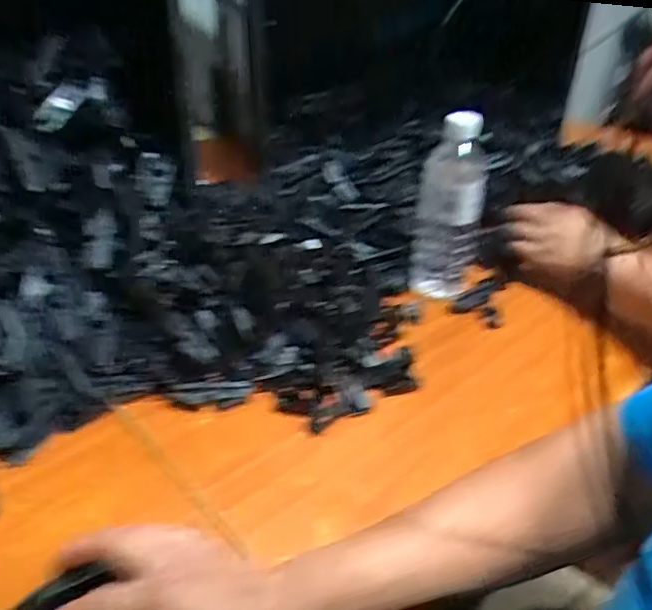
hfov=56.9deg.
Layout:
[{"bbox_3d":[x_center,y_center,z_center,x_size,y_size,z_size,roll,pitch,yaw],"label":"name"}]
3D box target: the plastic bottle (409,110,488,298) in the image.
[{"bbox_3d":[0.145,-0.117,0.705,0.069,0.198,0.065,6,34,6],"label":"plastic bottle"}]

